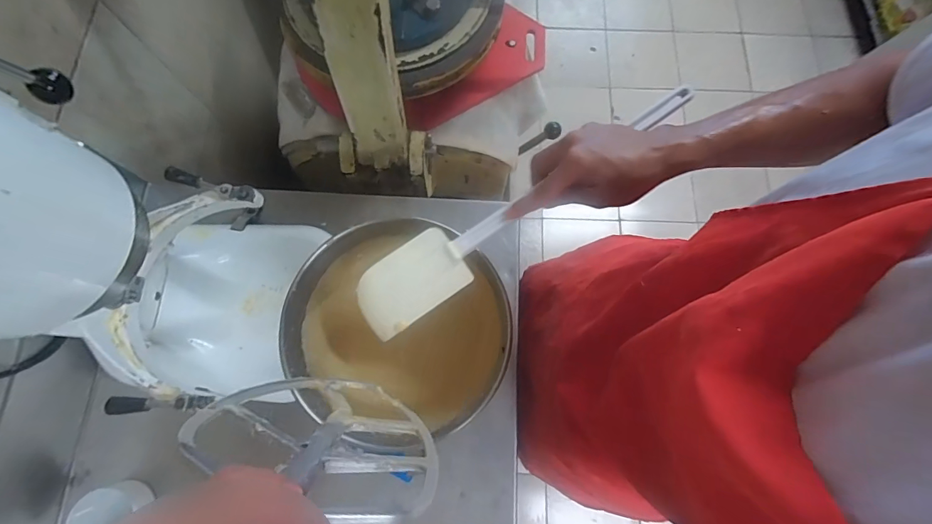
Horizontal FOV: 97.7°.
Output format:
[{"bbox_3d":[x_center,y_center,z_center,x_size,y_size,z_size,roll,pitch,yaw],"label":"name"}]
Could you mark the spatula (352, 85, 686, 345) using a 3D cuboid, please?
[{"bbox_3d":[0.063,-0.062,0.416,0.400,0.019,0.067,-36,78,-4],"label":"spatula"}]

